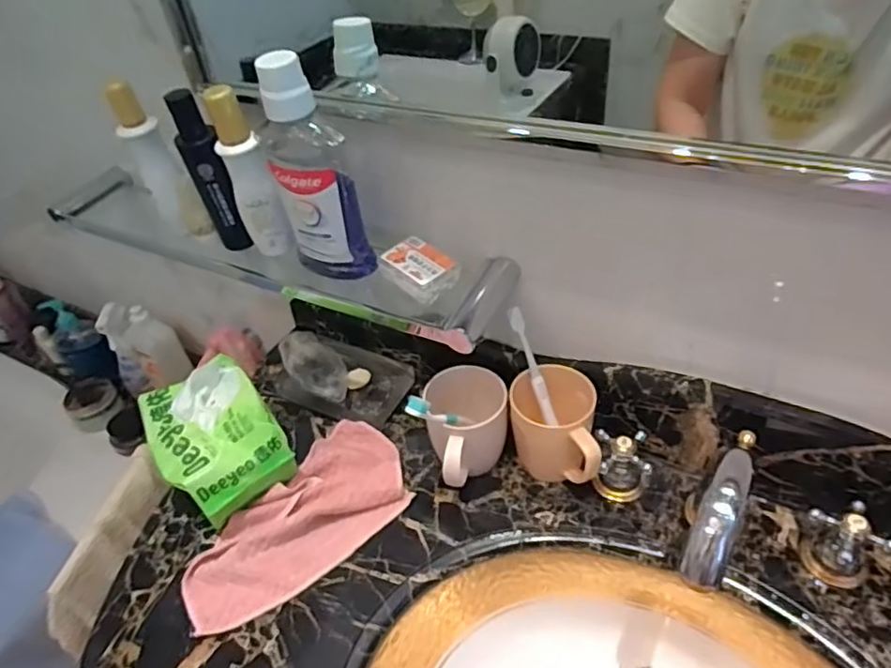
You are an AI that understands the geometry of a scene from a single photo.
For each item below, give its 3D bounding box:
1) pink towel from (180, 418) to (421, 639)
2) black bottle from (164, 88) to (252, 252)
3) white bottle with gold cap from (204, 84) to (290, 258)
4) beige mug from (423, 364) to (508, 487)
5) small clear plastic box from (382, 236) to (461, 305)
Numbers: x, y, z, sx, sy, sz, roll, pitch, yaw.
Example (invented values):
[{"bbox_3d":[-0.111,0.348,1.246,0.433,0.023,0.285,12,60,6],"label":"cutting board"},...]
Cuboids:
[{"bbox_3d":[-0.153,0.190,0.624,0.252,0.031,0.126,-34,49,-28],"label":"pink towel"},{"bbox_3d":[-0.244,-0.160,0.627,0.034,0.171,0.044,-25,45,-19],"label":"black bottle"},{"bbox_3d":[-0.200,-0.159,0.615,0.036,0.176,0.035,-25,45,-19],"label":"white bottle with gold cap"},{"bbox_3d":[0.022,0.108,0.640,0.087,0.098,0.110,-6,42,1],"label":"beige mug"},{"bbox_3d":[-0.028,-0.065,0.605,0.052,0.029,0.067,-33,48,-26],"label":"small clear plastic box"}]

